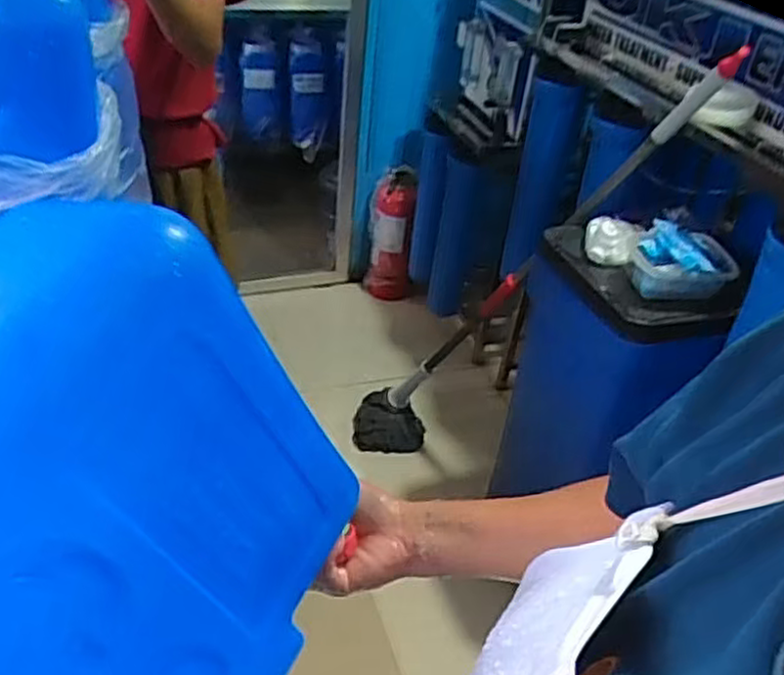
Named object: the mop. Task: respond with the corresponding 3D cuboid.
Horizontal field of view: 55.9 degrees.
[{"bbox_3d":[0.257,-0.081,1.687,0.202,1.387,0.224,47,47,8],"label":"mop"}]

